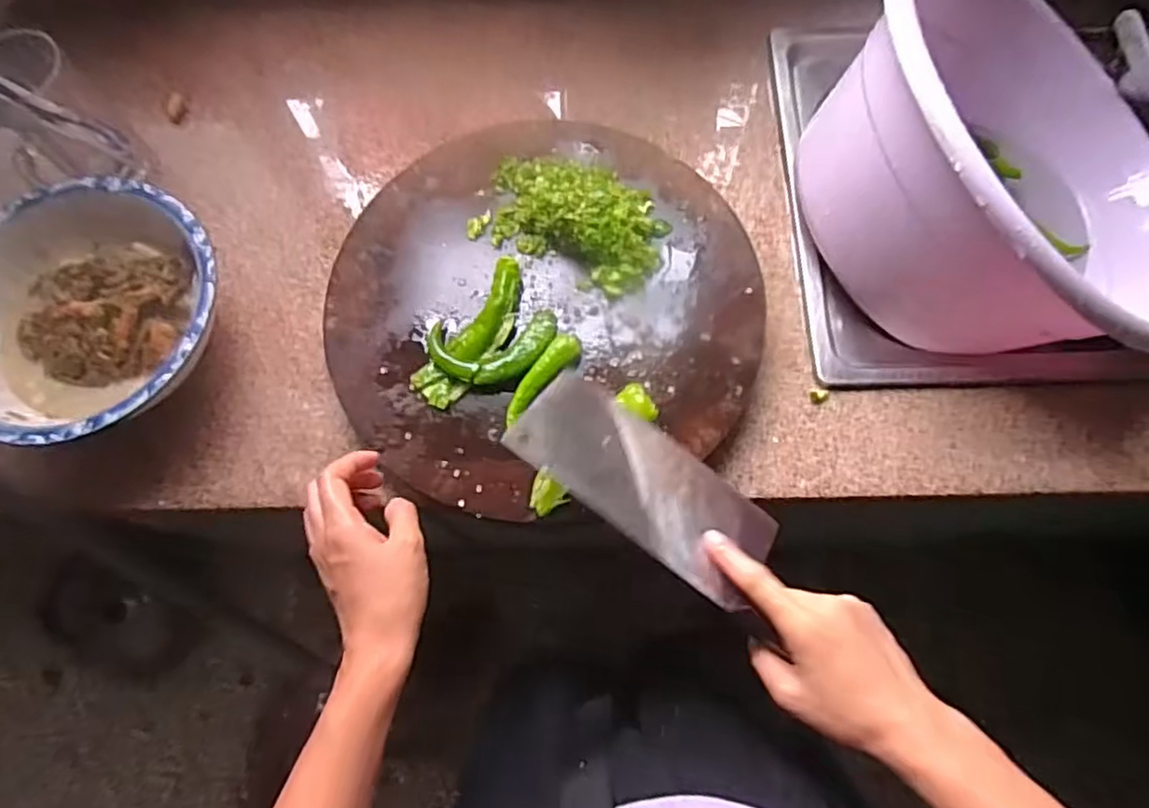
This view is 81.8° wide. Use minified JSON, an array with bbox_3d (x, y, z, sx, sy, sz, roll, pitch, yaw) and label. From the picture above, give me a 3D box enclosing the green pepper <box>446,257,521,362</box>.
[{"bbox_3d":[-0.068,-0.077,0.545,0.031,0.014,0.094,26,74,9],"label":"green pepper"}]

